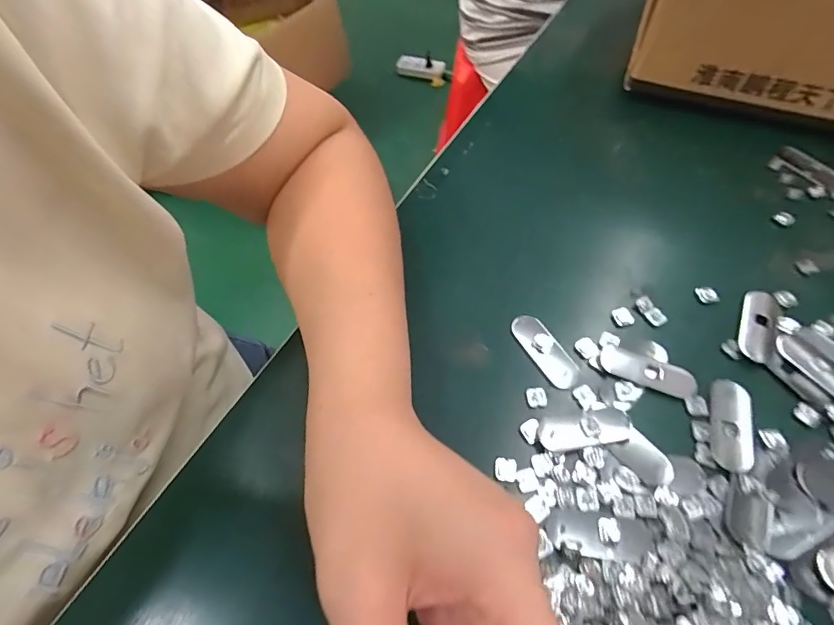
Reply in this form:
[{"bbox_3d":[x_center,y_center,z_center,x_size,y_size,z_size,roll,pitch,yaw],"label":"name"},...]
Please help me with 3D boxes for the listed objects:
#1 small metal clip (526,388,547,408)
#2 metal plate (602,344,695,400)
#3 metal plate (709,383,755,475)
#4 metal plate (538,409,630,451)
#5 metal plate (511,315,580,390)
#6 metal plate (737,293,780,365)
[{"bbox_3d":[0.066,0.046,0.247,0.011,0.004,0.011,-5,59,1],"label":"small metal clip"},{"bbox_3d":[0.129,0.033,0.251,0.050,0.004,0.019,20,62,15],"label":"metal plate"},{"bbox_3d":[0.164,0.058,0.233,0.020,0.004,0.049,14,61,12],"label":"metal plate"},{"bbox_3d":[0.087,0.061,0.235,0.047,0.005,0.017,-8,59,-1],"label":"metal plate"},{"bbox_3d":[0.074,0.021,0.262,0.018,0.004,0.049,-28,61,-13],"label":"metal plate"},{"bbox_3d":[0.198,0.007,0.261,0.020,0.004,0.046,19,62,15],"label":"metal plate"}]

